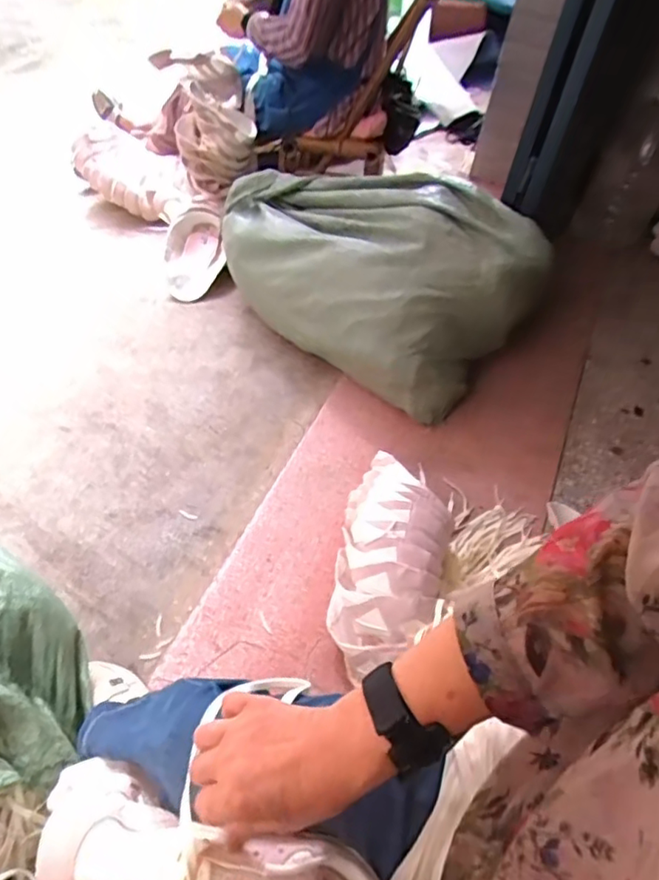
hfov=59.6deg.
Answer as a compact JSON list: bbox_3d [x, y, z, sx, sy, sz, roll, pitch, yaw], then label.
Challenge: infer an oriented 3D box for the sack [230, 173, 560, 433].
[{"bbox_3d":[0.082,-0.403,1.275,0.668,0.304,0.411,38,57,22],"label":"sack"}]

